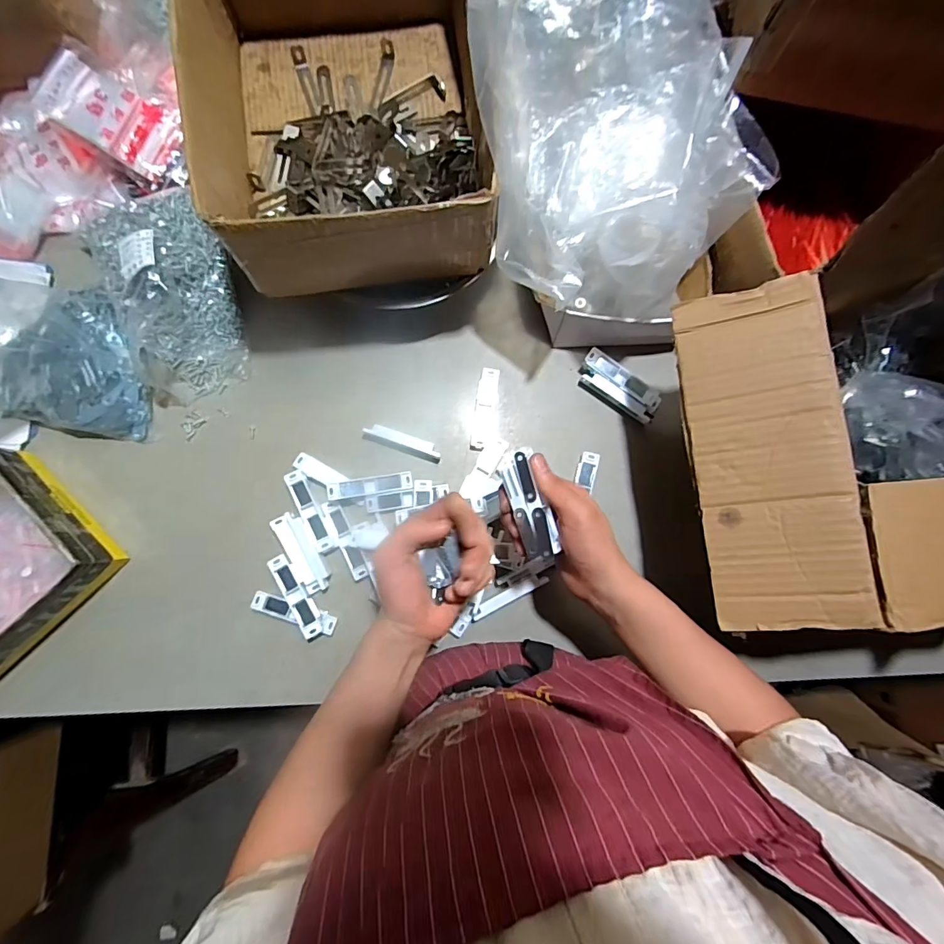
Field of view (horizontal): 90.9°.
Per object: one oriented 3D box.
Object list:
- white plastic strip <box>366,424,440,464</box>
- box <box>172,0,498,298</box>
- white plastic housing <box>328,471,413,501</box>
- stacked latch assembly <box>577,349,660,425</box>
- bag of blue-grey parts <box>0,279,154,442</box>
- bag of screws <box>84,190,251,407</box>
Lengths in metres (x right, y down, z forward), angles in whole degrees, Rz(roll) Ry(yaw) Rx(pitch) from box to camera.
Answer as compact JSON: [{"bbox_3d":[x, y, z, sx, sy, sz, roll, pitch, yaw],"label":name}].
[{"bbox_3d":[-0.080,-0.034,0.548,0.091,0.024,0.019,20,83,1],"label":"white plastic strip"},{"bbox_3d":[-0.121,-0.349,0.449,0.249,0.115,0.303,-8,84,-3],"label":"box"},{"bbox_3d":[-0.116,0.016,0.531,0.093,0.016,0.021,-9,83,-17],"label":"white plastic housing"},{"bbox_3d":[0.176,-0.101,0.557,0.103,0.031,0.041,36,84,3],"label":"stacked latch assembly"},{"bbox_3d":[-0.473,-0.143,0.450,0.198,0.212,0.180,3,83,-1],"label":"bag of blue-grey parts"},{"bbox_3d":[-0.344,-0.199,0.524,0.136,0.086,0.215,-19,84,-4],"label":"bag of screws"}]

